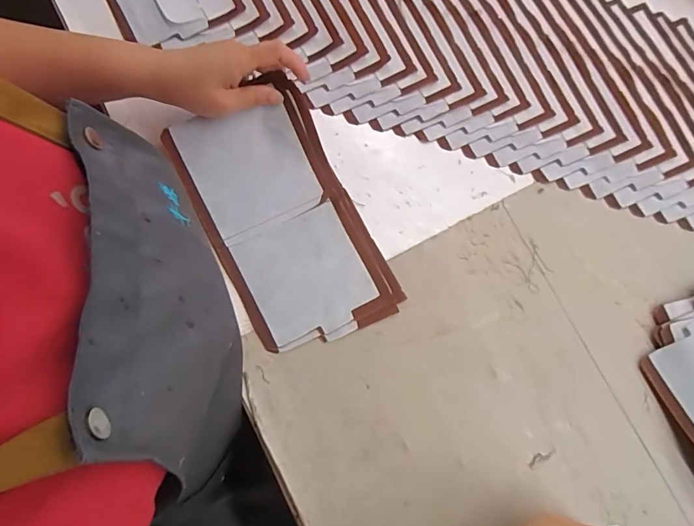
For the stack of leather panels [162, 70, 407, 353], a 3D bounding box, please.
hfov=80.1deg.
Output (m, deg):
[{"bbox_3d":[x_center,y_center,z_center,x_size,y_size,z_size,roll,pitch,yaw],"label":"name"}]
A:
[{"bbox_3d":[-0.058,-0.040,0.389,0.135,0.035,0.238,-27,80,-7],"label":"stack of leather panels"}]

